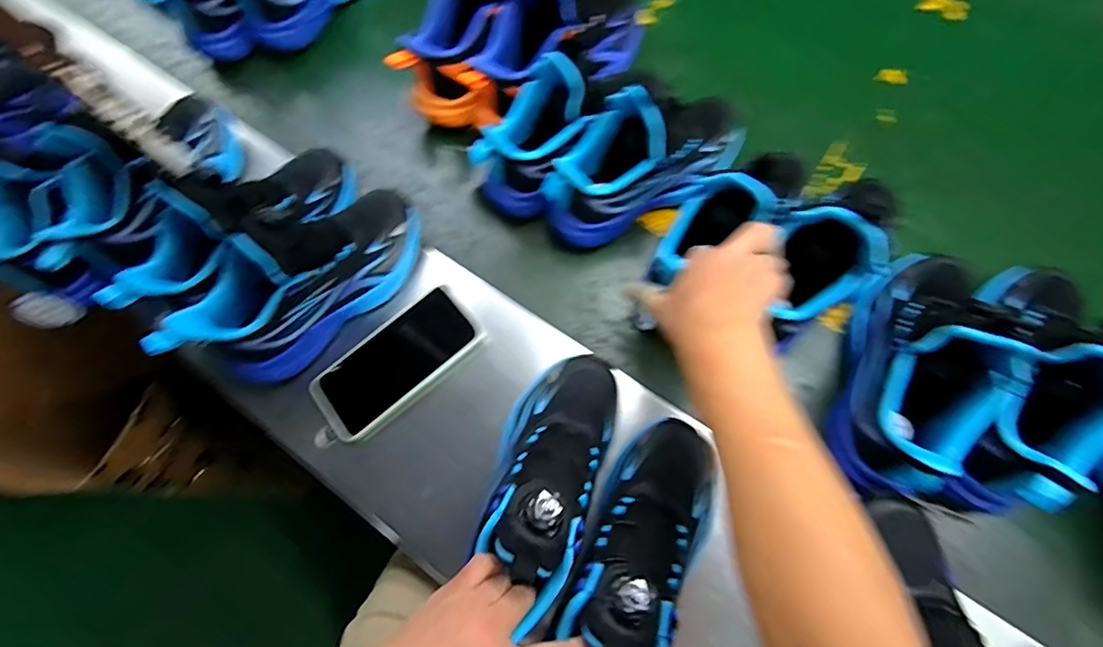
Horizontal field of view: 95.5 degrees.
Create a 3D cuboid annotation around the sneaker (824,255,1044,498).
[{"bbox_3d":[0.311,0.029,0.401,0.089,0.129,0.214,23,73,10],"label":"sneaker"}]

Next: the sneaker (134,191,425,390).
[{"bbox_3d":[-0.226,-0.048,0.452,0.083,0.123,0.234,42,78,15],"label":"sneaker"}]

